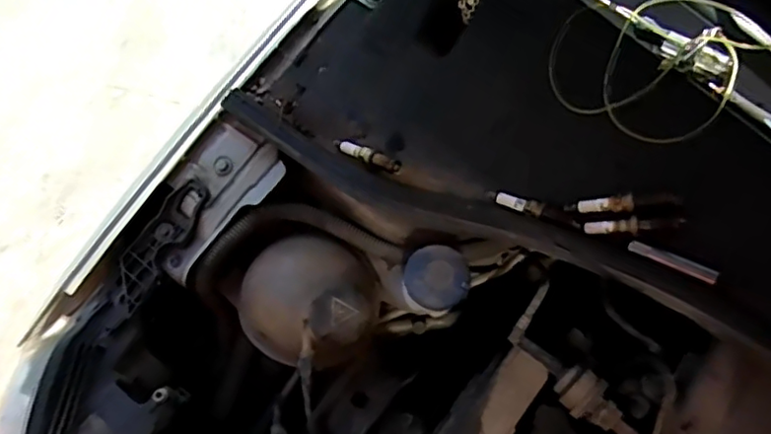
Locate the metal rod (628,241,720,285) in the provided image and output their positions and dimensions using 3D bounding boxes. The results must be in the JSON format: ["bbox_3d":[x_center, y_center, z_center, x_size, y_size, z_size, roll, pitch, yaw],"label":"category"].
[{"bbox_3d":[0.215,0.033,0.457,0.063,0.004,0.010,24,98,17],"label":"metal rod"}]

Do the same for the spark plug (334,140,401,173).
[{"bbox_3d":[-0.018,-0.057,0.552,0.072,0.011,0.015,25,70,29],"label":"spark plug"}]

